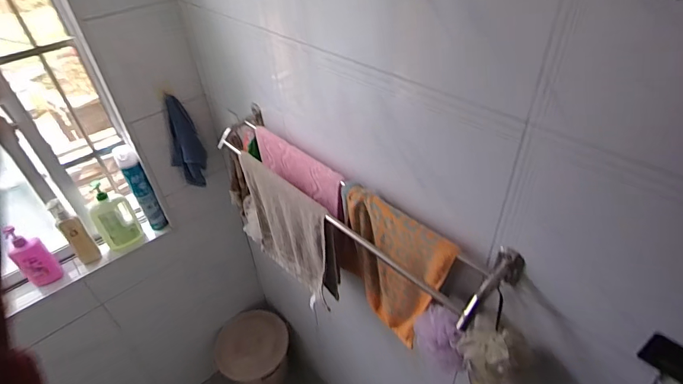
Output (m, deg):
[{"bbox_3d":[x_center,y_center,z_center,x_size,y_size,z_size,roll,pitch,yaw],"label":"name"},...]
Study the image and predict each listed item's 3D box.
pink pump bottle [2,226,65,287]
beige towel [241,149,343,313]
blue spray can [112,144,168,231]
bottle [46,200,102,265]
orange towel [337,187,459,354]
[{"bbox_3d":[-1.001,0.211,1.273,0.087,0.240,0.055,-25,44,-23],"label":"pink pump bottle"},{"bbox_3d":[-0.126,0.109,1.025,0.059,0.368,0.332,-29,46,-26],"label":"beige towel"},{"bbox_3d":[-0.709,-0.002,1.403,0.063,0.347,0.075,-29,46,-26],"label":"blue spray can"},{"bbox_3d":[-0.902,0.137,1.328,0.056,0.247,0.068,26,49,31],"label":"bottle"},{"bbox_3d":[0.099,0.164,0.866,0.051,0.343,0.304,-29,46,-25],"label":"orange towel"}]

